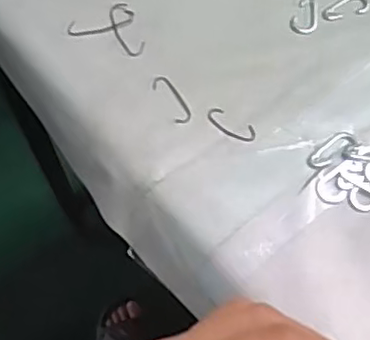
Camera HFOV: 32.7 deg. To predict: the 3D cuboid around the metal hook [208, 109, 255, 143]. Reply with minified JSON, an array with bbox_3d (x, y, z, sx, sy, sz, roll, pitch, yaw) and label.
[{"bbox_3d":[0.031,-0.030,0.426,0.036,0.004,0.016,30,68,17],"label":"metal hook"}]

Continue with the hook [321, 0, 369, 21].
[{"bbox_3d":[0.120,-0.122,0.472,0.038,0.004,0.020,-15,63,-5],"label":"hook"}]

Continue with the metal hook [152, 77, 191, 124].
[{"bbox_3d":[-0.009,-0.049,0.433,0.014,0.004,0.040,-29,65,-12],"label":"metal hook"}]

